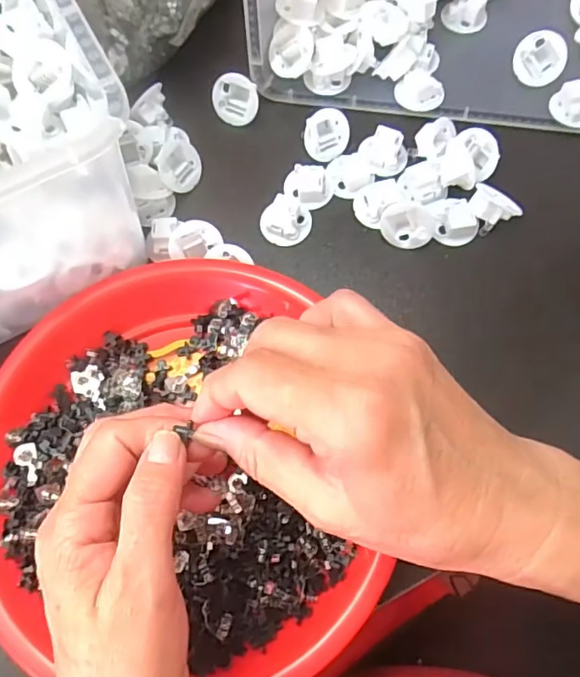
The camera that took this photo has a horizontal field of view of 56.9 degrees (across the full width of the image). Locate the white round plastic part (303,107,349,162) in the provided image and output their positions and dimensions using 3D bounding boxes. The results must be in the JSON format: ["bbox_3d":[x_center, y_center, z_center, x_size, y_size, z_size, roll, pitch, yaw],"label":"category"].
[{"bbox_3d":[0.023,-0.138,0.362,0.032,0.033,0.013,-7,29,-23],"label":"white round plastic part"}]

